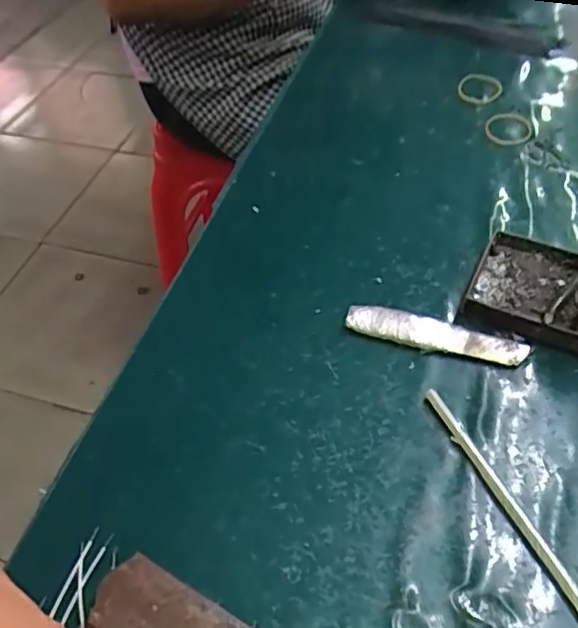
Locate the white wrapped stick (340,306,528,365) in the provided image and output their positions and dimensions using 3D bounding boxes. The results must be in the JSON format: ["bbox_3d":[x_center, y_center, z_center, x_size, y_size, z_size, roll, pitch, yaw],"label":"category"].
[{"bbox_3d":[0.084,0.012,0.339,0.100,0.006,0.022,11,52,11],"label":"white wrapped stick"}]

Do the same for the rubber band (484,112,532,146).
[{"bbox_3d":[0.171,-0.145,0.458,0.034,0.005,0.039,18,54,16],"label":"rubber band"}]

